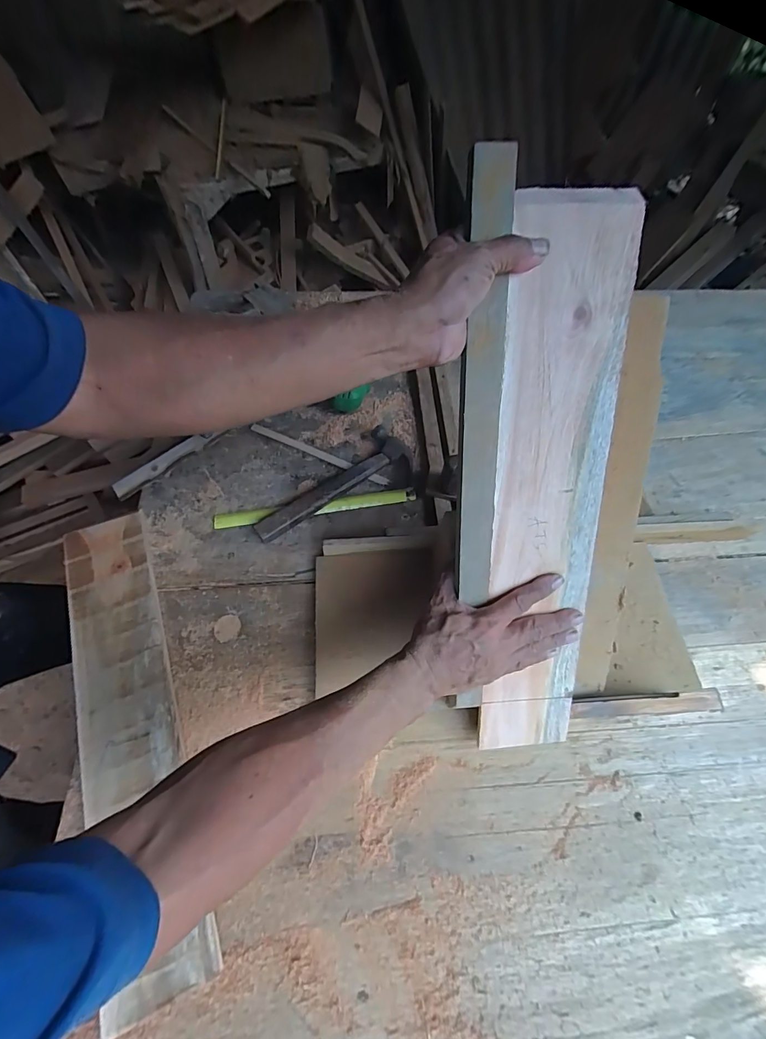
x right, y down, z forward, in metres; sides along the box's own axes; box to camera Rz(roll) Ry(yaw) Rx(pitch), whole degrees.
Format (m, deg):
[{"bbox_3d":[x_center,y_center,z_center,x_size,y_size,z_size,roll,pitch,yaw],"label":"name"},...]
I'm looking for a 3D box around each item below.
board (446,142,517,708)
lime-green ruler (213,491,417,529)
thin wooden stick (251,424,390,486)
[{"bbox_3d":[0.084,-0.027,0.369,0.031,0.485,0.020,-3,20,-4],"label":"board"},{"bbox_3d":[-0.098,-0.018,0.606,0.292,0.010,0.024,-8,65,-7],"label":"lime-green ruler"},{"bbox_3d":[-0.100,-0.104,0.649,0.236,0.008,0.016,24,65,9],"label":"thin wooden stick"}]

